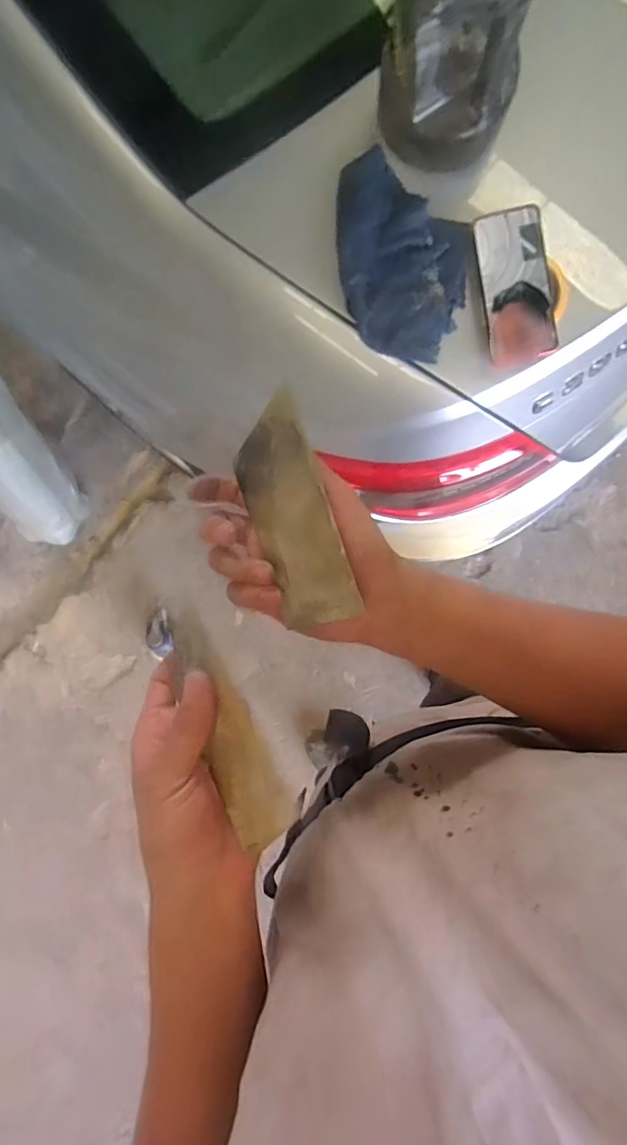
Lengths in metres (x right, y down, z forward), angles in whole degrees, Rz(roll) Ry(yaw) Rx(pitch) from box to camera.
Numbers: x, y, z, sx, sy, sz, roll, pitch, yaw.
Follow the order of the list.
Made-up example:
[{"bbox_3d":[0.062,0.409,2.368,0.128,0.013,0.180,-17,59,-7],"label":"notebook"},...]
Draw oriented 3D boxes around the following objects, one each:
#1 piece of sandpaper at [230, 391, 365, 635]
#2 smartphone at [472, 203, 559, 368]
[{"bbox_3d":[-0.013,-0.035,0.322,0.004,0.070,0.136,-19,89,-44],"label":"piece of sandpaper"},{"bbox_3d":[0.226,-0.317,0.562,0.072,0.010,0.159,-11,95,11],"label":"smartphone"}]

